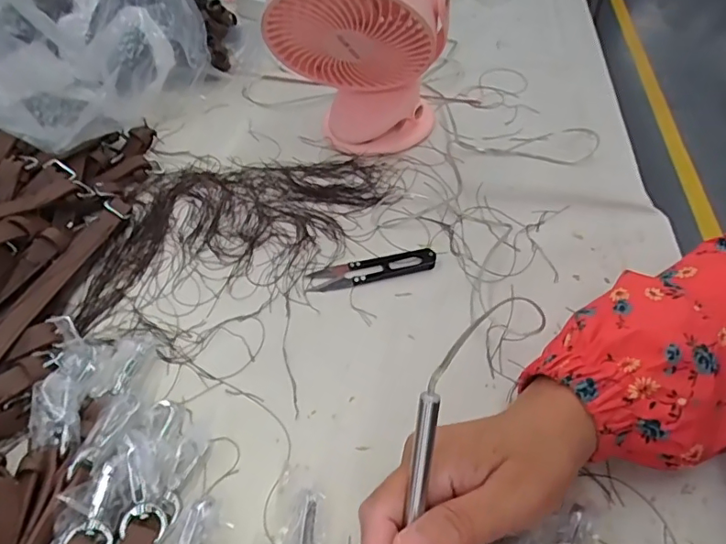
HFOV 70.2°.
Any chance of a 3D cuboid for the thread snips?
[{"bbox_3d":[0.008,-0.003,0.408,0.100,0.008,0.024,-9,50,-10],"label":"thread snips"}]

